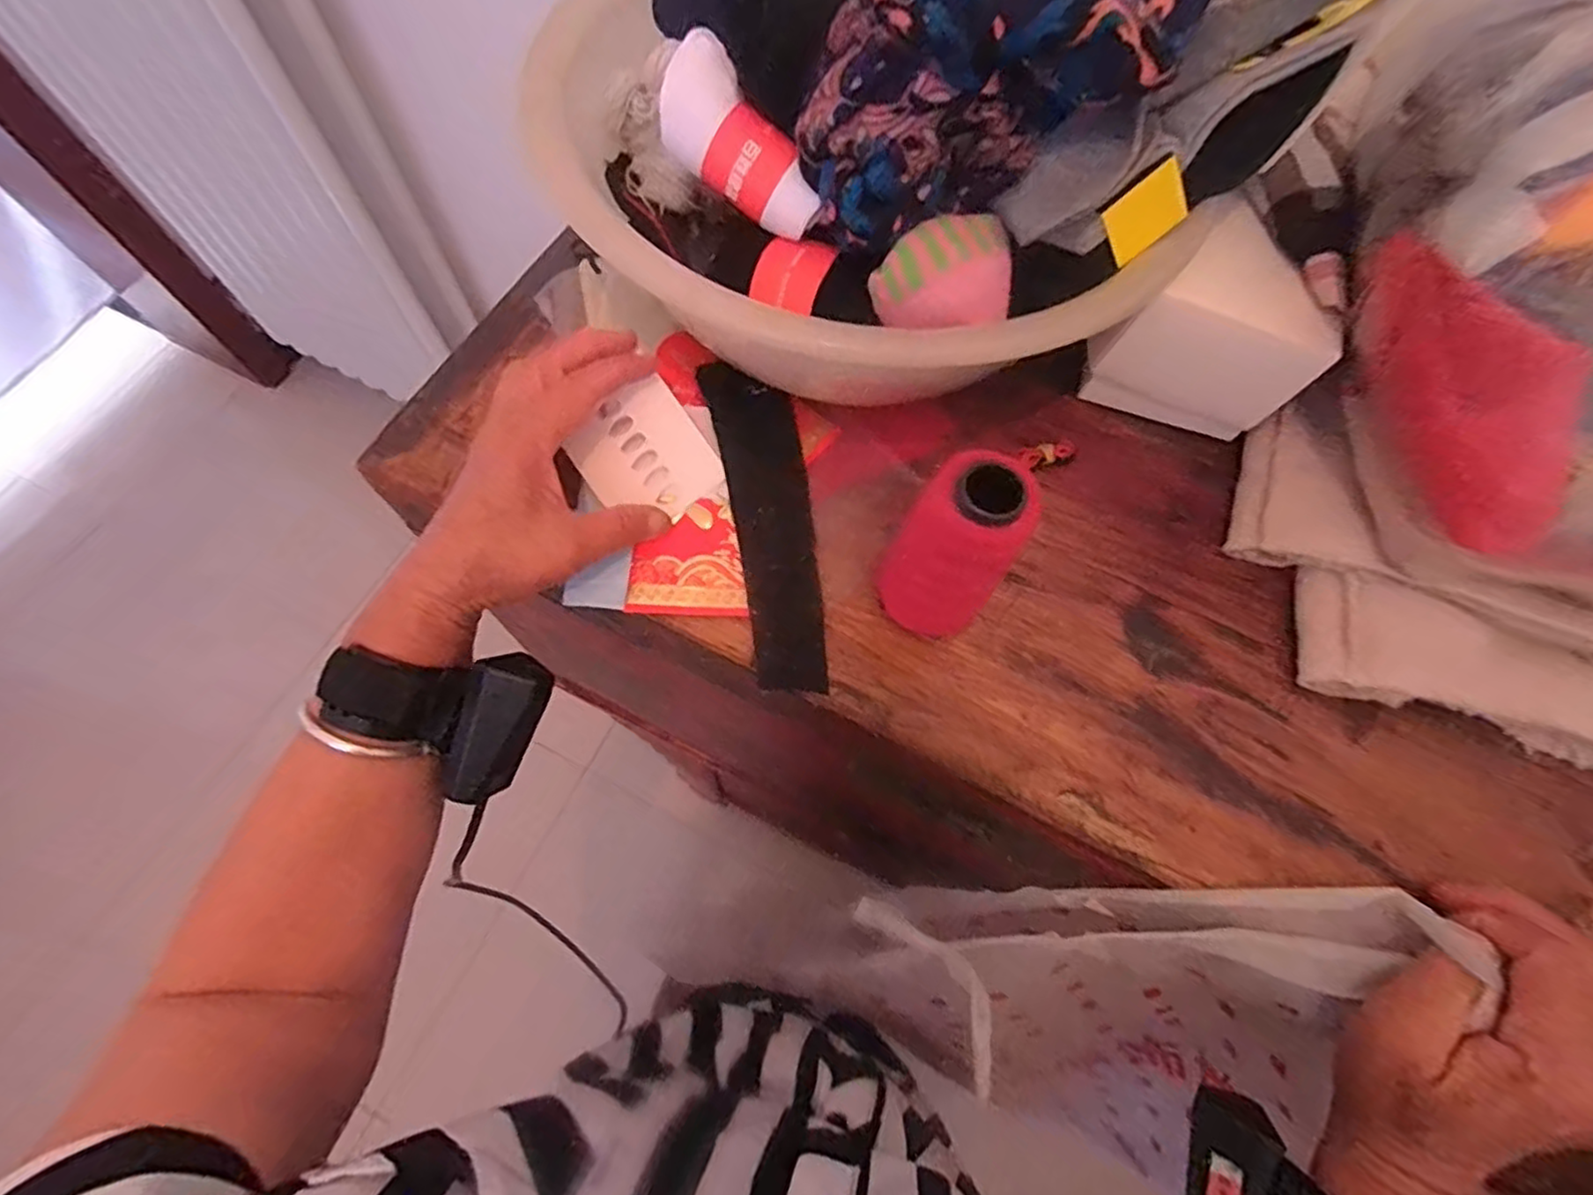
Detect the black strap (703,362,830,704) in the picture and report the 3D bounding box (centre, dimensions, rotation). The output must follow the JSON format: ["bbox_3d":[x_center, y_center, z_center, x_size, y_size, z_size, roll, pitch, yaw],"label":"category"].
[{"bbox_3d":[-0.012,-0.044,0.355,0.045,0.011,0.187,-11,71,-5],"label":"black strap"}]

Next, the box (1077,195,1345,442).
[{"bbox_3d":[0.219,-0.137,0.366,0.108,0.094,0.060,21,68,6],"label":"box"}]

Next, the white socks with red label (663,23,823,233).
[{"bbox_3d":[-0.027,-0.213,0.319,0.089,0.029,0.044,47,71,-14],"label":"white socks with red label"}]

